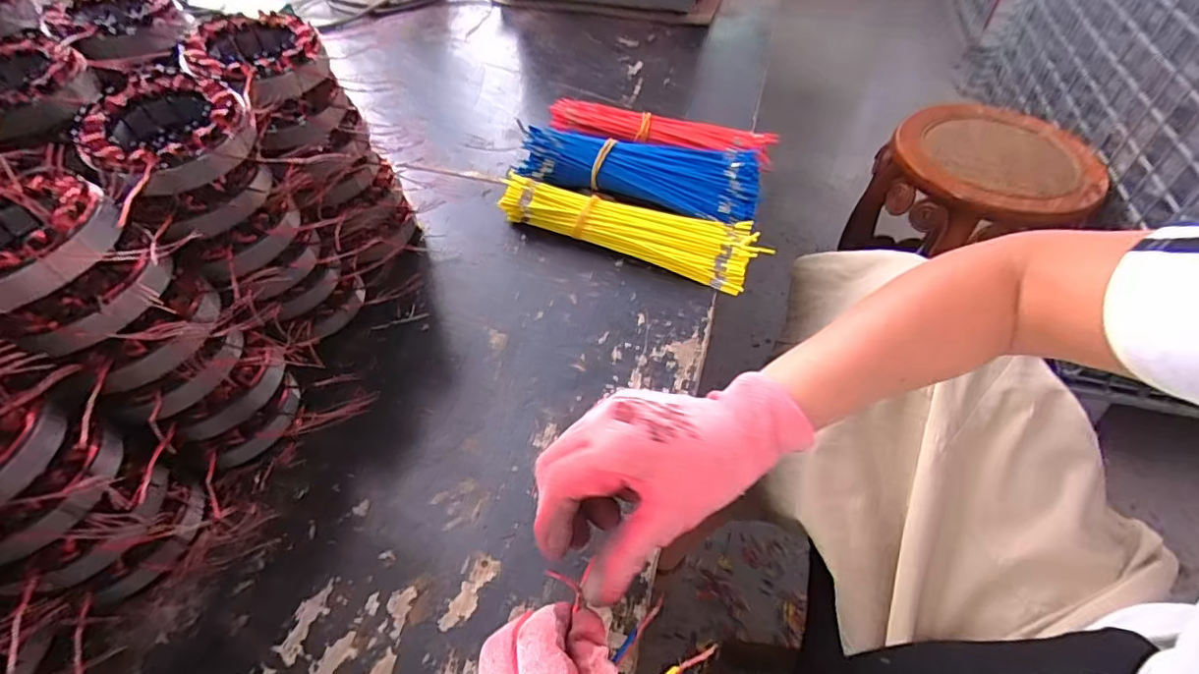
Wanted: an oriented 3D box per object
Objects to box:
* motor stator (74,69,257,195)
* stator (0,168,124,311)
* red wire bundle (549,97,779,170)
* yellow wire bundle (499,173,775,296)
[{"bbox_3d":[-0.259,-0.125,0.336,0.083,0.030,0.089,-35,59,-25],"label":"motor stator"},{"bbox_3d":[-0.294,-0.053,0.282,0.094,0.022,0.080,30,57,22],"label":"stator"},{"bbox_3d":[0.065,-0.223,0.618,0.244,0.032,0.045,15,52,12],"label":"red wire bundle"},{"bbox_3d":[0.027,-0.107,0.524,0.240,0.029,0.067,20,53,15],"label":"yellow wire bundle"}]

